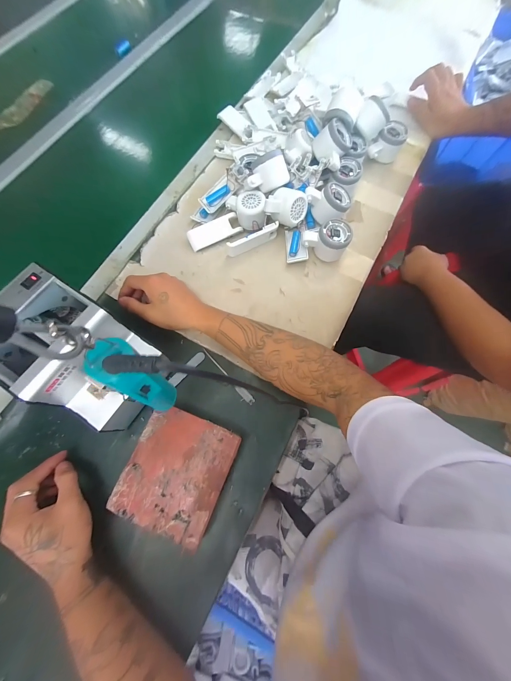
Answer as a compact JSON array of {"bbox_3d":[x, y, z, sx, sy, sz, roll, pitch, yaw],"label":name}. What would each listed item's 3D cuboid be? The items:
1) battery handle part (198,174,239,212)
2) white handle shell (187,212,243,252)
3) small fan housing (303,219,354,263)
[{"bbox_3d":[-0.071,-0.284,0.493,0.078,0.015,0.036,-38,75,12],"label":"battery handle part"},{"bbox_3d":[-0.079,-0.209,0.496,0.101,0.014,0.039,-25,101,-5],"label":"white handle shell"},{"bbox_3d":[0.129,-0.184,0.474,0.082,0.057,0.053,17,73,6],"label":"small fan housing"}]

